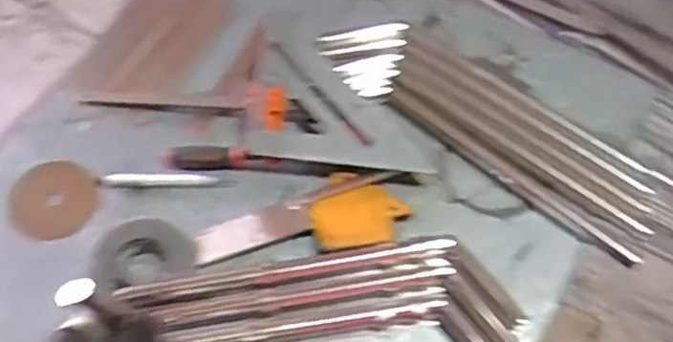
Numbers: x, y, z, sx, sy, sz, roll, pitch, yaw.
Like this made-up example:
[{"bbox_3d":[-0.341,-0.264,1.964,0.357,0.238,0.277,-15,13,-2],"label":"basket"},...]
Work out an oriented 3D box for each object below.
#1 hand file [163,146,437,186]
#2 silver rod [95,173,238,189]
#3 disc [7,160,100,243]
[{"bbox_3d":[-0.037,-0.007,0.691,0.259,0.022,0.024,4,60,1],"label":"hand file"},{"bbox_3d":[-0.165,0.009,0.685,0.129,0.008,0.017,0,60,-1],"label":"silver rod"},{"bbox_3d":[-0.268,0.026,0.669,0.079,0.007,0.082,0,60,-1],"label":"disc"}]

